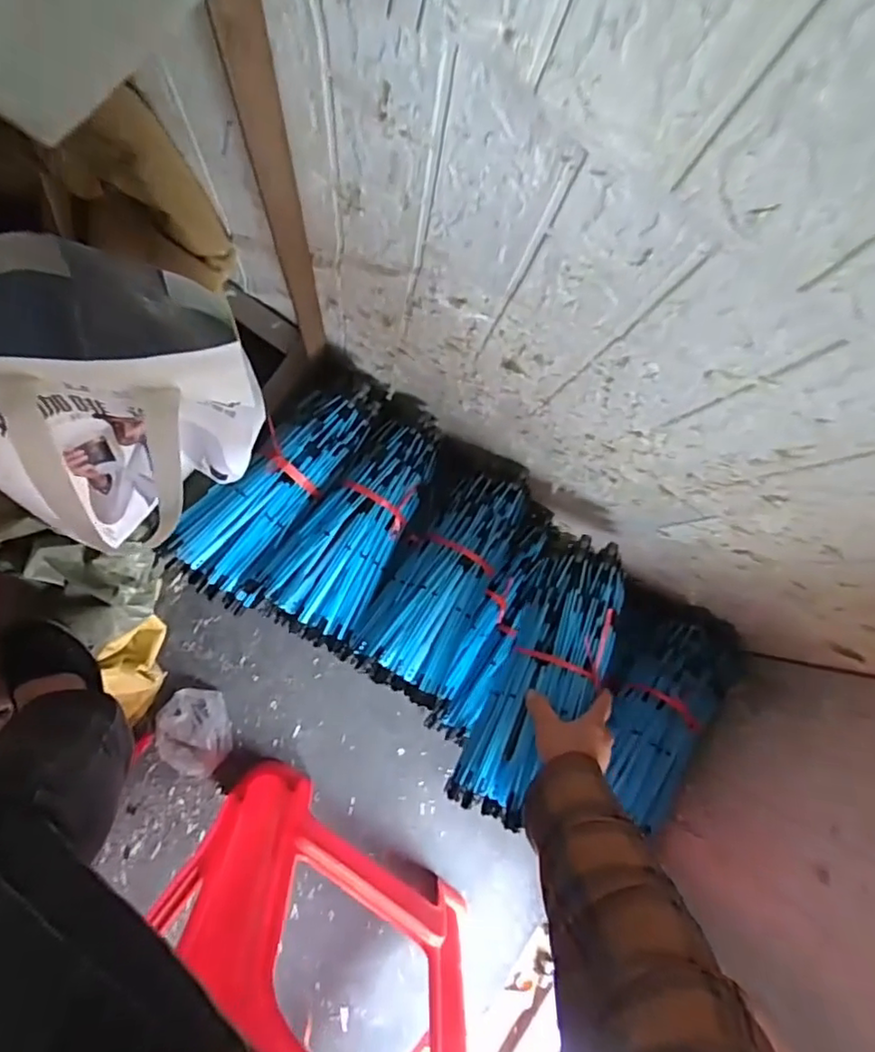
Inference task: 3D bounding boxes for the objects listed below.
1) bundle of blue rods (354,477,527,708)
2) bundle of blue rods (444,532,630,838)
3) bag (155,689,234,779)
[{"bbox_3d":[0.011,0.064,0.744,0.122,0.083,0.298,29,82,-4],"label":"bundle of blue rods"},{"bbox_3d":[0.122,0.157,0.636,0.097,0.073,0.312,32,75,-4],"label":"bundle of blue rods"},{"bbox_3d":[-0.350,0.299,0.846,0.102,0.039,0.125,-1,85,-8],"label":"bag"}]

